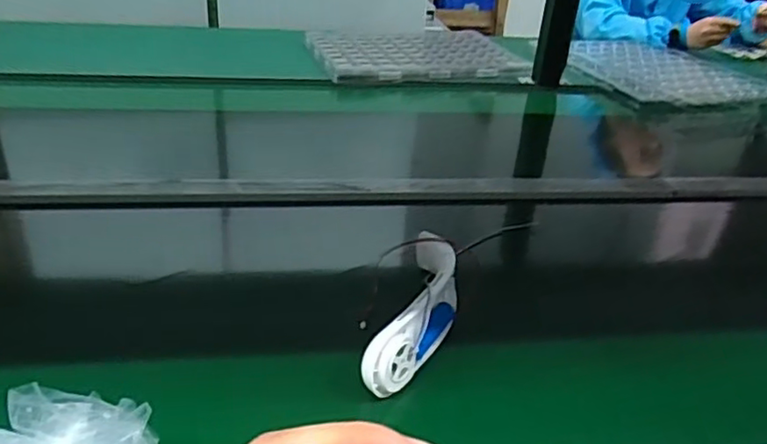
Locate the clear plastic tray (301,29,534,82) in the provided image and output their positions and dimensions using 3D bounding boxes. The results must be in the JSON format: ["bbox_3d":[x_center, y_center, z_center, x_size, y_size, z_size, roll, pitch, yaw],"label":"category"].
[{"bbox_3d":[0.055,-0.370,1.329,0.410,0.026,0.375,-5,31,-15],"label":"clear plastic tray"}]

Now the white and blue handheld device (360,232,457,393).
[{"bbox_3d":[0.033,0.071,0.538,0.050,0.045,0.199,11,31,11],"label":"white and blue handheld device"}]

